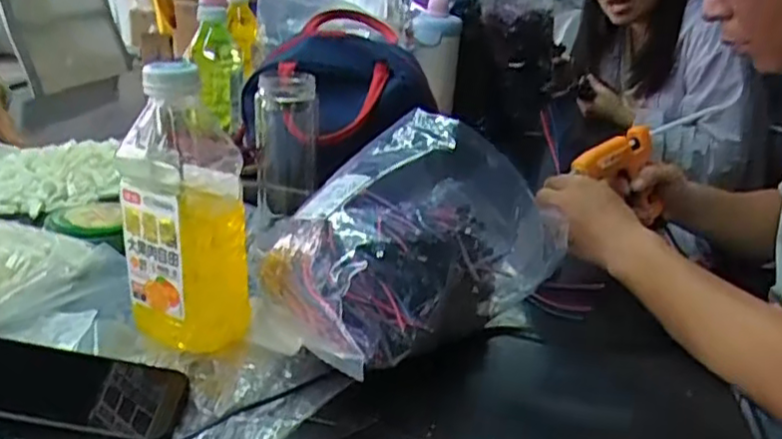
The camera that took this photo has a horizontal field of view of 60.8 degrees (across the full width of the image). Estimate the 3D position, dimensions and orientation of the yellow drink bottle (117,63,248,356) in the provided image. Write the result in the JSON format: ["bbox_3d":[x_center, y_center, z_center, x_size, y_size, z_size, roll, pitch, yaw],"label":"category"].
[{"bbox_3d":[-0.165,-0.012,0.537,0.094,0.212,0.103,-5,24,-20],"label":"yellow drink bottle"}]

